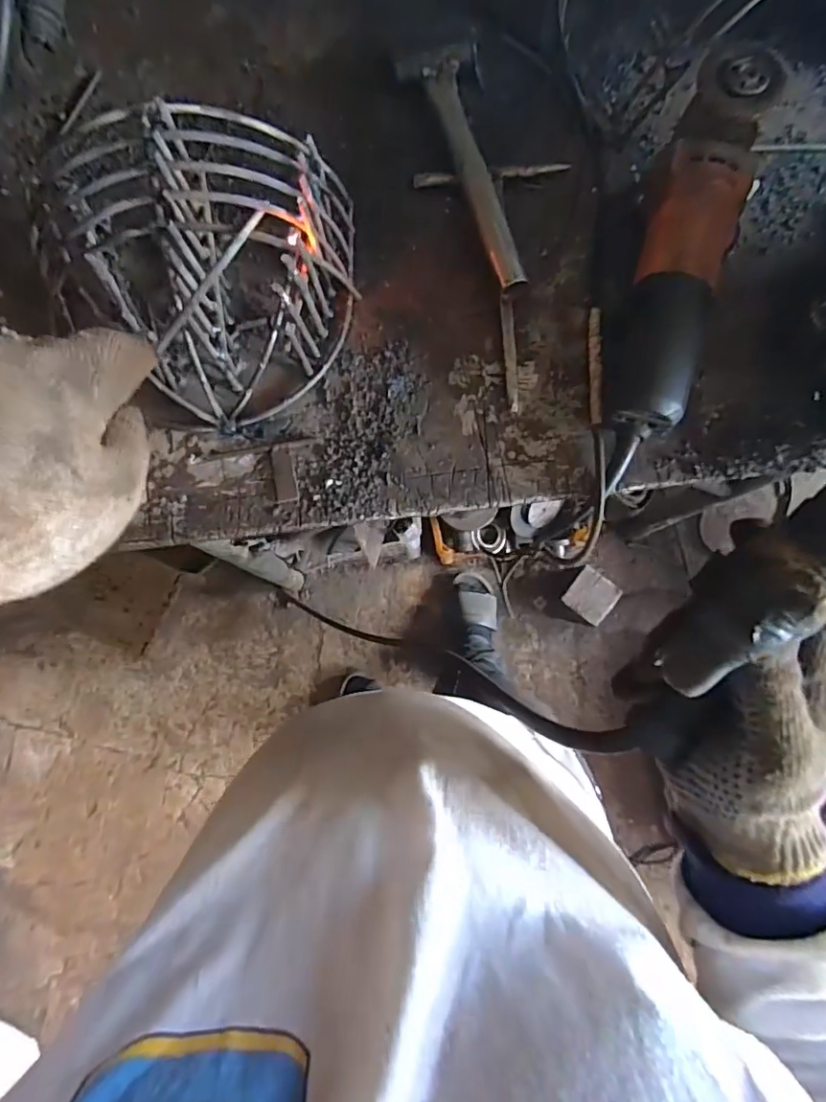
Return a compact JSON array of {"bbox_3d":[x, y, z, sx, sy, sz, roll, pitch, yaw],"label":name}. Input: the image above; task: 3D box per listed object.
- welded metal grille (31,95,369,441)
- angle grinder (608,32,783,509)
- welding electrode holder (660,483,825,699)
[{"bbox_3d":[-0.151,-0.196,0.409,0.209,0.114,0.175,-6,83,-1],"label":"welded metal grille"},{"bbox_3d":[0.194,-0.200,0.421,0.069,0.095,0.303,18,83,2],"label":"angle grinder"},{"bbox_3d":[0.156,-0.013,0.202,0.034,0.030,0.169,44,104,5],"label":"welding electrode holder"}]

